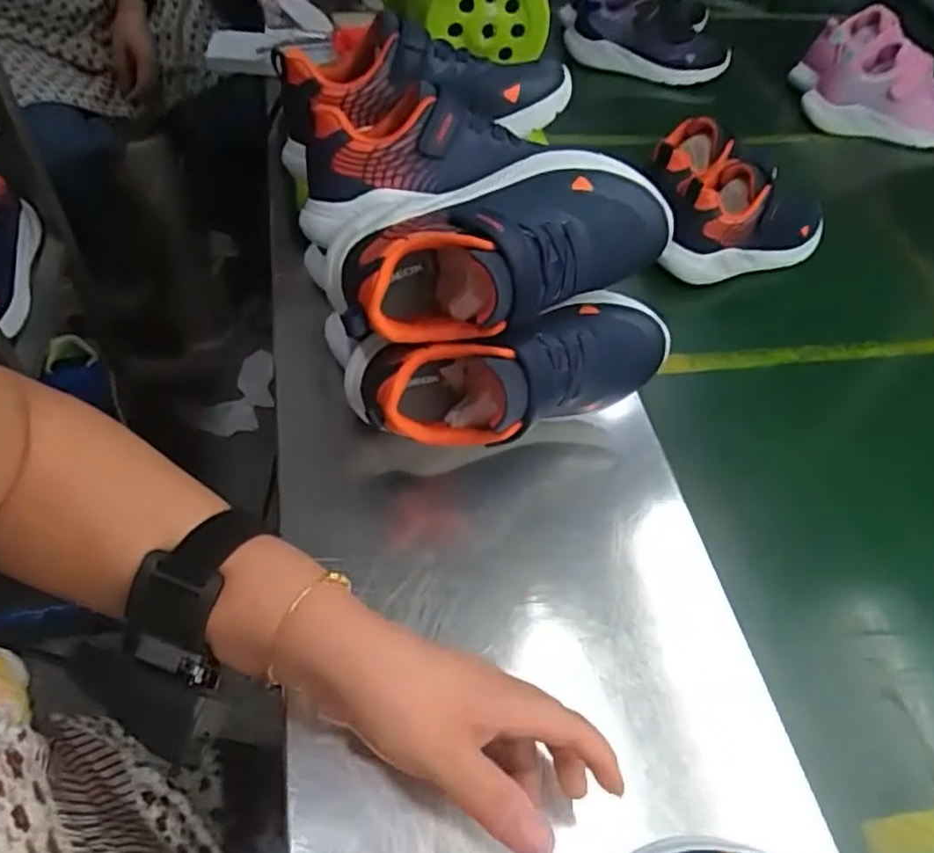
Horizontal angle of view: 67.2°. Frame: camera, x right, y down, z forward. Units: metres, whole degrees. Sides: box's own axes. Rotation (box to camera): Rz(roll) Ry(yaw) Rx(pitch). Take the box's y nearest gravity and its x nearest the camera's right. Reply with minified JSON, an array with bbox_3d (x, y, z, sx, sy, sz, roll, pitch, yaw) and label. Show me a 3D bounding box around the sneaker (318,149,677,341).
[{"bbox_3d":[0.025,-0.101,0.414,0.207,0.068,0.092,-10,53,-12],"label":"sneaker"}]

